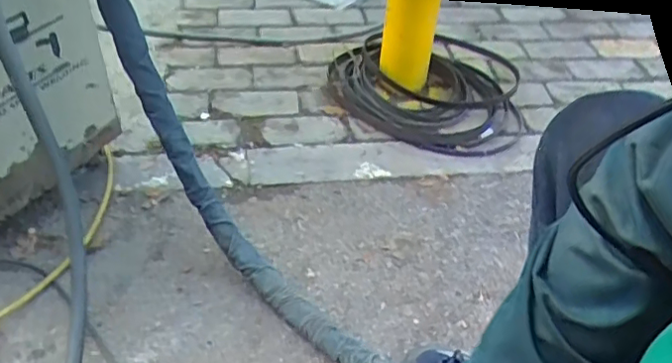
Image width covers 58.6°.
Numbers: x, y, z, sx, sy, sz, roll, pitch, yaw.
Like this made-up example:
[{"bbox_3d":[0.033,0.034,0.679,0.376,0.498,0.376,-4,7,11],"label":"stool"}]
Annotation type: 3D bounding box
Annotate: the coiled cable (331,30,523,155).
[{"bbox_3d":[0.212,-0.237,1.376,0.422,0.092,0.432,10,43,8],"label":"coiled cable"}]

